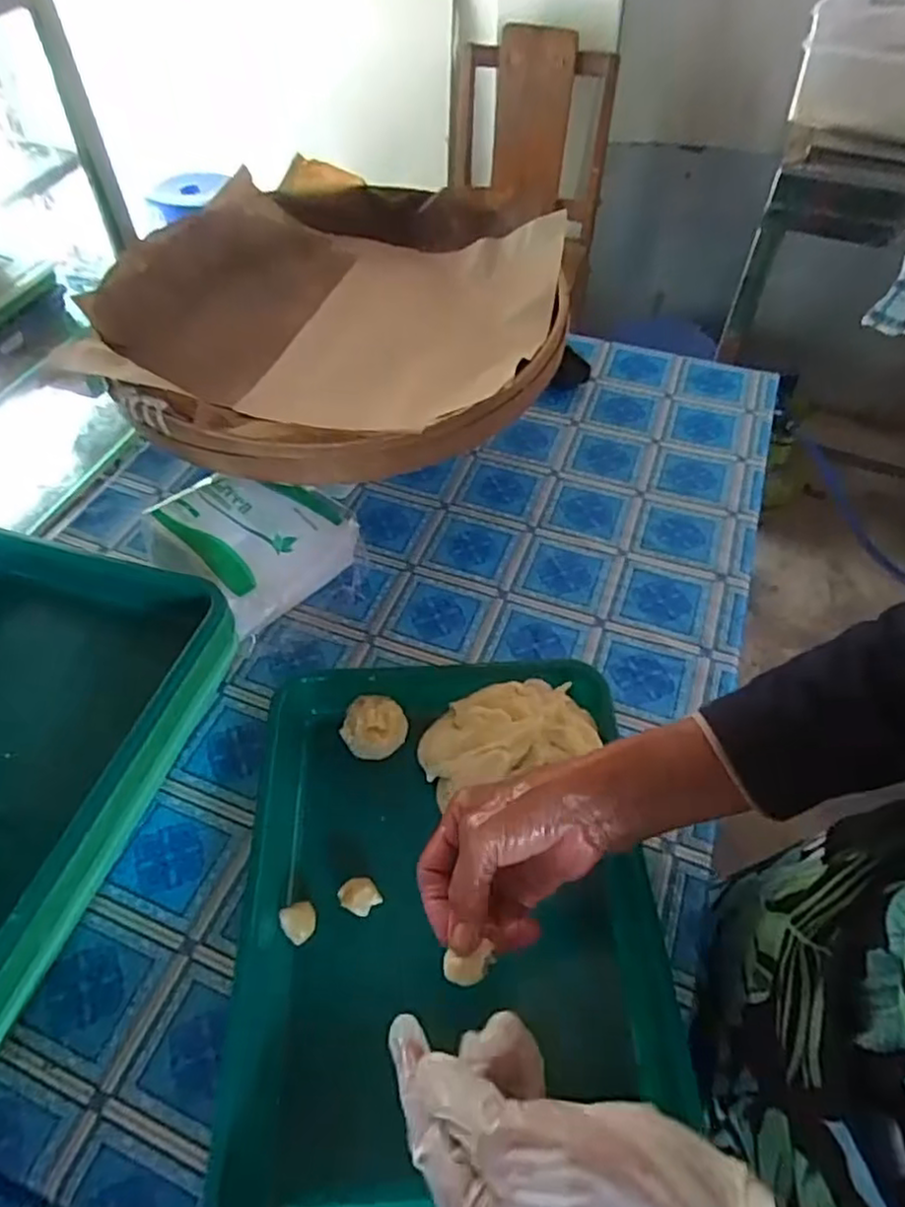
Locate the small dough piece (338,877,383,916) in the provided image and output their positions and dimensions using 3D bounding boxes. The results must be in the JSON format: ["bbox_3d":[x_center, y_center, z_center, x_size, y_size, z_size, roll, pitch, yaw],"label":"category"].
[{"bbox_3d":[-0.067,0.214,0.494,0.027,0.021,0.024,34,60,24],"label":"small dough piece"}]

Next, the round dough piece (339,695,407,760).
[{"bbox_3d":[-0.064,0.099,0.557,0.048,0.031,0.048,0,52,0],"label":"round dough piece"}]

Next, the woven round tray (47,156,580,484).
[{"bbox_3d":[-0.111,-0.316,0.737,0.449,0.100,0.512,14,54,11],"label":"woven round tray"}]

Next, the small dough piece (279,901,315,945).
[{"bbox_3d":[-0.108,0.227,0.484,0.024,0.015,0.027,-26,56,-18],"label":"small dough piece"}]

